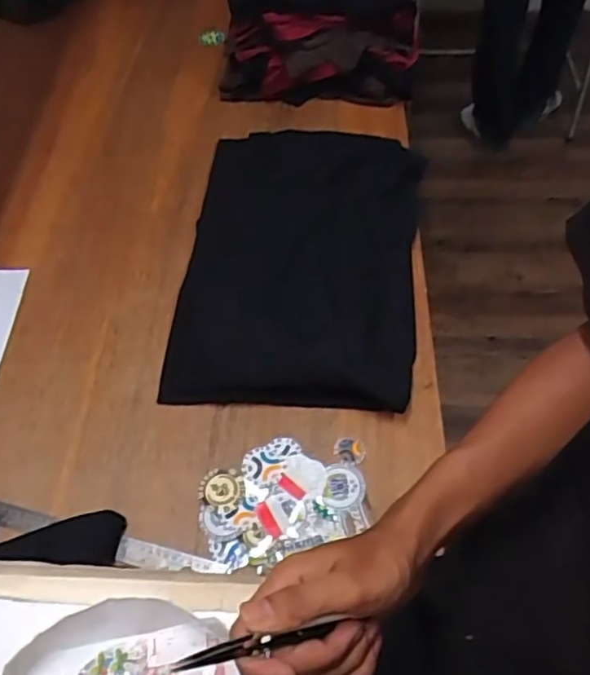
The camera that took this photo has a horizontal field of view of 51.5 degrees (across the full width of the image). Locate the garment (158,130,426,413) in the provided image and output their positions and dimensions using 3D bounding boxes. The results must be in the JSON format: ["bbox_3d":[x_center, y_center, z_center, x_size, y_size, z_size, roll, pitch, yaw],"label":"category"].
[{"bbox_3d":[0.011,-0.127,0.942,0.342,0.035,0.514,5,57,6],"label":"garment"}]

